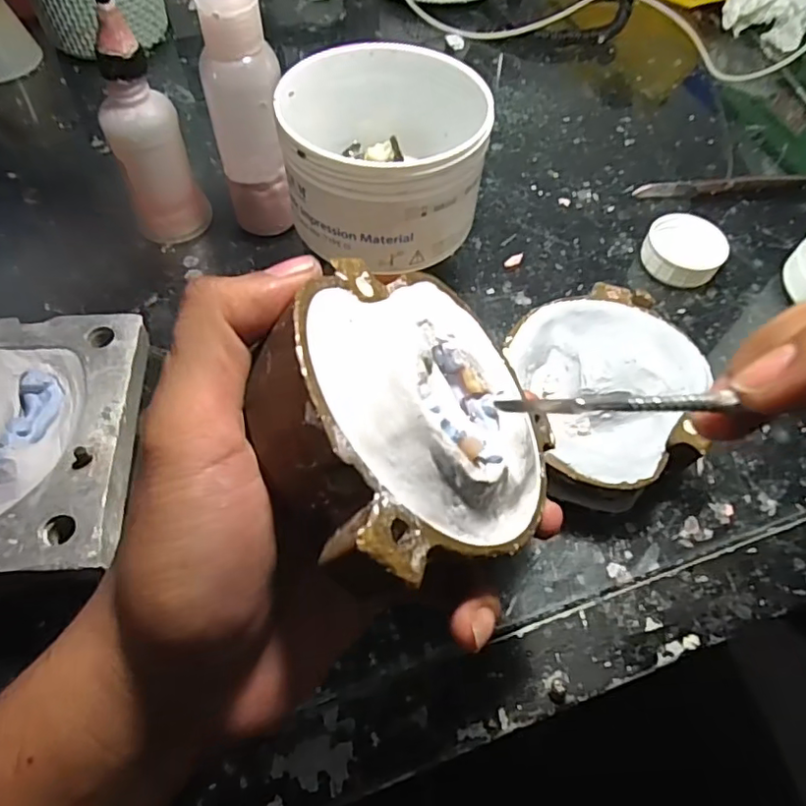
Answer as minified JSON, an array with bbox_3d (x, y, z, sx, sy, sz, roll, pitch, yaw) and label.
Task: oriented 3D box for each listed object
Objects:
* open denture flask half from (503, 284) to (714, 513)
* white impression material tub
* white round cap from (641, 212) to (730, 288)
[{"bbox_3d":[0.094,-0.004,0.278,0.091,0.037,0.107,-8,60,-8],"label":"open denture flask half"},{"bbox_3d":[-0.008,-0.115,0.267,0.088,0.054,0.095,2,59,-3],"label":"white impression material tub"},{"bbox_3d":[0.167,-0.091,0.344,0.045,0.017,0.045,2,59,-3],"label":"white round cap"}]

